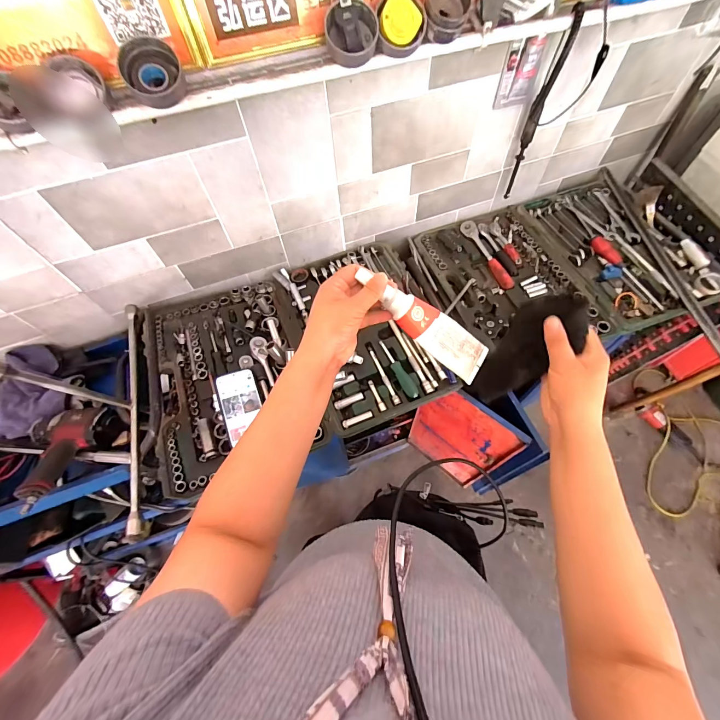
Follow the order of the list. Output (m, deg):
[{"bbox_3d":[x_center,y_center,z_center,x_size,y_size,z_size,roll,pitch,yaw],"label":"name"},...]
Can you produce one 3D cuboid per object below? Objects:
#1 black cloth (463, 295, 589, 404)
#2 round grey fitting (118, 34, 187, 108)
[{"bbox_3d":[0.205,-0.005,0.426,0.020,0.188,0.074,-17,58,-35],"label":"black cloth"},{"bbox_3d":[-0.283,-0.393,0.452,0.075,0.055,0.072,-1,61,2],"label":"round grey fitting"}]

